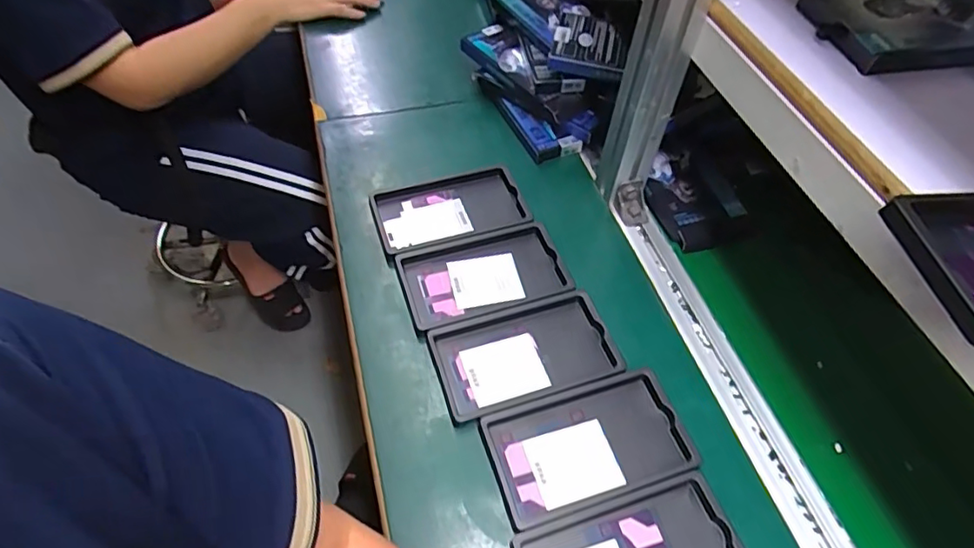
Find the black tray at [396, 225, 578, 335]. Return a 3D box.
[{"bbox_3d":[-0.002,0.000,0.564,0.158,0.012,0.091,-15,56,-13],"label":"black tray"}]

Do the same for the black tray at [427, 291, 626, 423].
[{"bbox_3d":[0.034,0.070,0.513,0.158,0.013,0.093,-14,56,-13],"label":"black tray"}]

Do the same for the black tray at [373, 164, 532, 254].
[{"bbox_3d":[-0.038,-0.071,0.614,0.159,0.015,0.098,-14,56,-13],"label":"black tray"}]

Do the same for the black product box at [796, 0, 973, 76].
[{"bbox_3d":[0.347,-0.197,0.443,0.185,0.017,0.104,-9,54,-11],"label":"black product box"}]

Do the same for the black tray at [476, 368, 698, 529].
[{"bbox_3d":[0.084,0.139,0.466,0.163,0.010,0.092,-14,55,-13],"label":"black tray"}]

